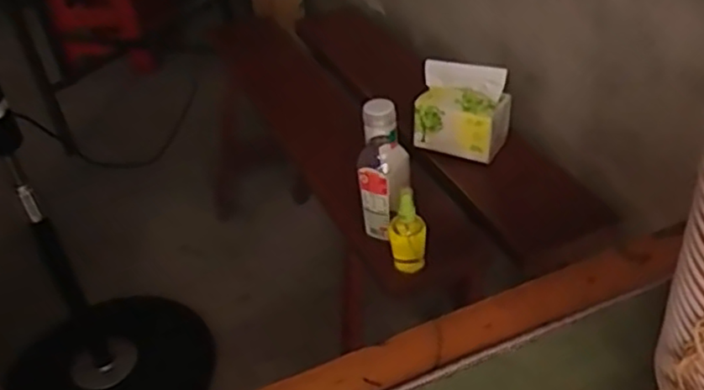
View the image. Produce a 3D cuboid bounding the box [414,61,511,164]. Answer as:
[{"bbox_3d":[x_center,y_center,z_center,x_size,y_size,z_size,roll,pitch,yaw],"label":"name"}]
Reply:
[{"bbox_3d":[0.170,-0.132,1.045,0.138,0.133,0.076,7,39,17],"label":"box"}]

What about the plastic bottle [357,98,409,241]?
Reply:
[{"bbox_3d":[0.042,-0.030,0.880,0.067,0.196,0.051,-5,37,2],"label":"plastic bottle"}]

